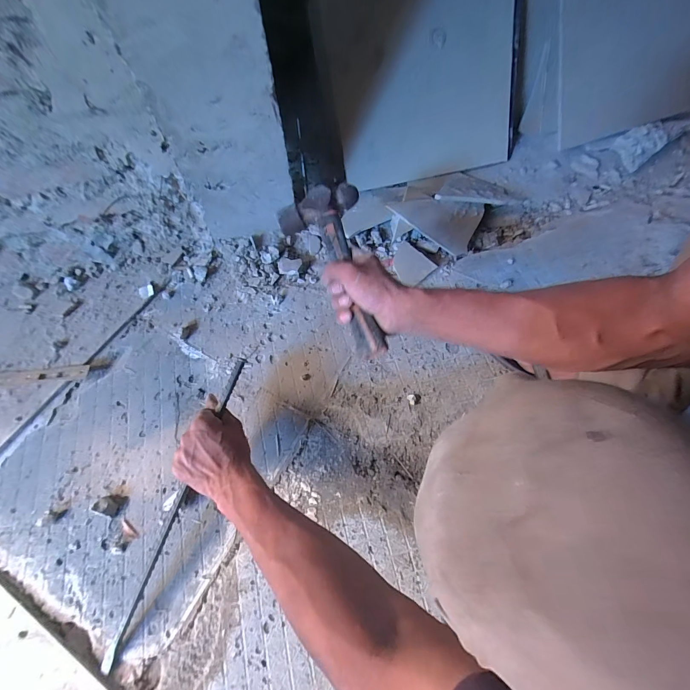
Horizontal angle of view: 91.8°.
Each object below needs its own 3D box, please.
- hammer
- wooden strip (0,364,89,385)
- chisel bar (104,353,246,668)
[{"bbox_3d":[-0.015,-0.097,0.425,0.106,0.048,0.247,-12,66,-6],"label":"hammer"},{"bbox_3d":[-0.543,0.053,0.569,0.198,0.008,0.028,-5,63,-2],"label":"wooden strip"},{"bbox_3d":[-0.217,0.208,0.440,0.013,0.018,0.408,20,82,10],"label":"chisel bar"}]

